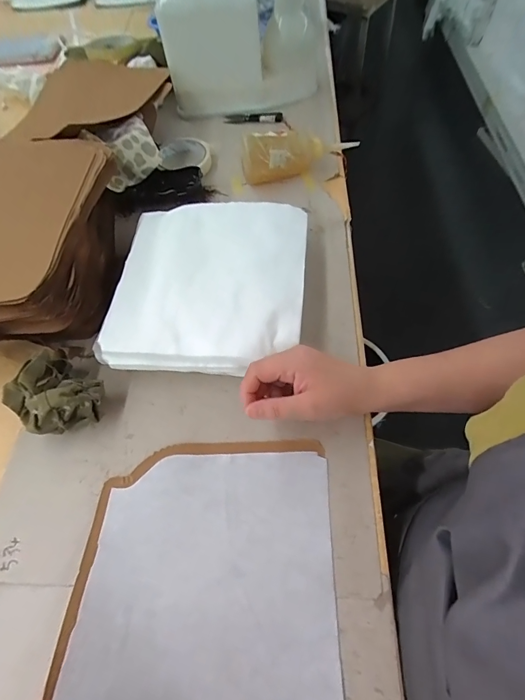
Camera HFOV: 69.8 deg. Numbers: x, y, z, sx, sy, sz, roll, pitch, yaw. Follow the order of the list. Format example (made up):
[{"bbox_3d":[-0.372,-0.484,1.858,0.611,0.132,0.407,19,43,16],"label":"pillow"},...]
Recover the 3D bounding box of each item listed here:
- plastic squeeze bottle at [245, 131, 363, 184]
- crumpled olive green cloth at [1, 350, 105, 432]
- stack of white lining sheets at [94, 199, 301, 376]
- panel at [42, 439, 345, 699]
[{"bbox_3d":[0.050,-0.287,0.548,0.161,0.061,0.050,-16,61,-6],"label":"plastic squeeze bottle"},{"bbox_3d":[-0.212,0.046,0.386,0.089,0.059,0.075,29,67,18],"label":"crumpled olive green cloth"},{"bbox_3d":[-0.058,-0.081,0.437,0.207,0.048,0.222,3,61,5],"label":"stack of white lining sheets"},{"bbox_3d":[-0.048,0.192,0.313,0.215,0.031,0.232,-2,61,2],"label":"panel"}]

